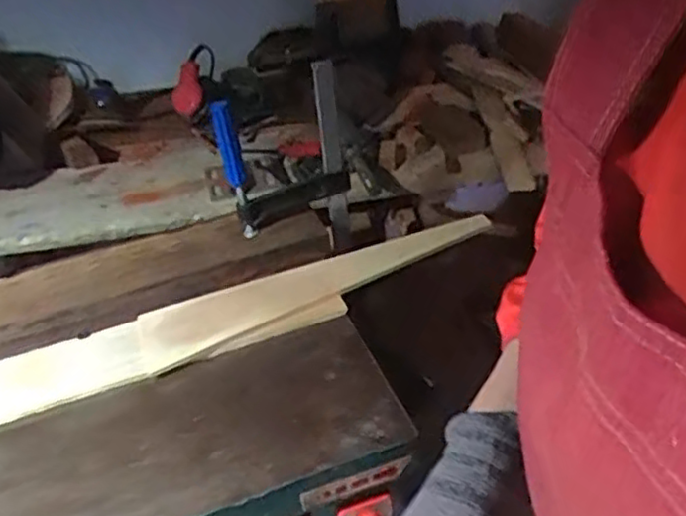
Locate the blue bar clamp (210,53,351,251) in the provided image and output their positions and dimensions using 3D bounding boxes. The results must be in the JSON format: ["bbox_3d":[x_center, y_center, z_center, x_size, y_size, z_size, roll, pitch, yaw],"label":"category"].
[{"bbox_3d":[-0.073,-0.118,0.952,0.182,0.238,0.057,-23,40,-21],"label":"blue bar clamp"}]

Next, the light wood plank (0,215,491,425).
[{"bbox_3d":[-0.207,0.091,0.878,0.843,0.018,0.105,-18,36,-15],"label":"light wood plank"}]

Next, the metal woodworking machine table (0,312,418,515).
[{"bbox_3d":[-0.247,0.229,0.743,0.622,0.050,0.221,-17,36,-14],"label":"metal woodworking machine table"}]

